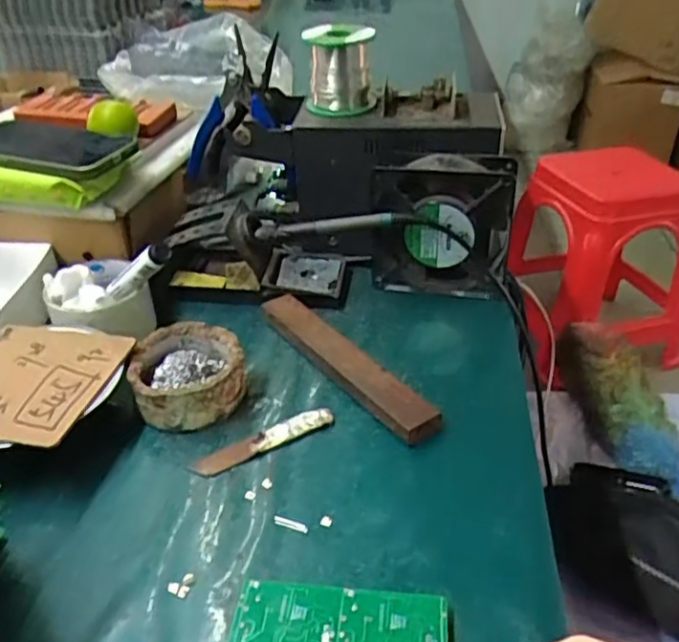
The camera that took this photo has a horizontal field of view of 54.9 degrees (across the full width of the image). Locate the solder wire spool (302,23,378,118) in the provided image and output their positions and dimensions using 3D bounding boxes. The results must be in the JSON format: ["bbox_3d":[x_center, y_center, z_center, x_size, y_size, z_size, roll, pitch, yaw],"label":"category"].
[{"bbox_3d":[0.001,-0.230,0.600,0.062,0.069,0.062,0,33,2],"label":"solder wire spool"}]

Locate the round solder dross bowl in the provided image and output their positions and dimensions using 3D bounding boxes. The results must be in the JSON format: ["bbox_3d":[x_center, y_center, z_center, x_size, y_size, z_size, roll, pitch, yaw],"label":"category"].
[{"bbox_3d":[-0.109,0.038,0.480,0.077,0.037,0.081,-1,33,0],"label":"round solder dross bowl"}]

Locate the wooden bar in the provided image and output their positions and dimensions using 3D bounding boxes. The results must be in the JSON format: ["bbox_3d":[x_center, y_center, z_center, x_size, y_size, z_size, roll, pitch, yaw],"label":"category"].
[{"bbox_3d":[0.001,0.030,0.504,0.031,0.020,0.199,-22,39,-29],"label":"wooden bar"}]

